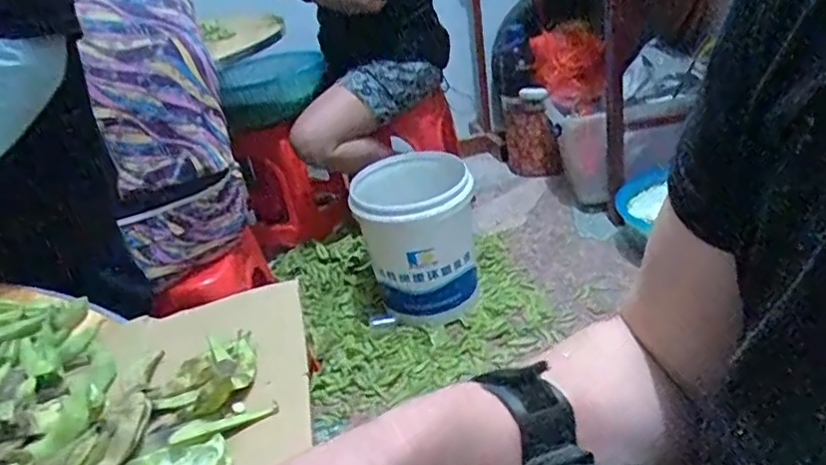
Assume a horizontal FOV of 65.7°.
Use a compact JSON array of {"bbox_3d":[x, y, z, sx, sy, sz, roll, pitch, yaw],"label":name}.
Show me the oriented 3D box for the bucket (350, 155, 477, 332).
[{"bbox_3d":[0.018,0.014,1.704,0.294,0.386,0.305,-9,27,1],"label":"bucket"}]

